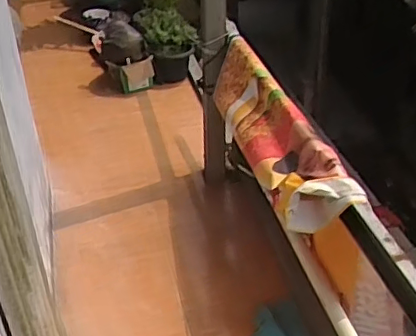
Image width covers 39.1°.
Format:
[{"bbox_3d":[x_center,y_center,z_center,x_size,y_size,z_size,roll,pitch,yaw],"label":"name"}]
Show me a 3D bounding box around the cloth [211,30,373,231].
[{"bbox_3d":[0.156,-0.119,1.641,0.143,0.204,0.888,-9,36,-11],"label":"cloth"}]

